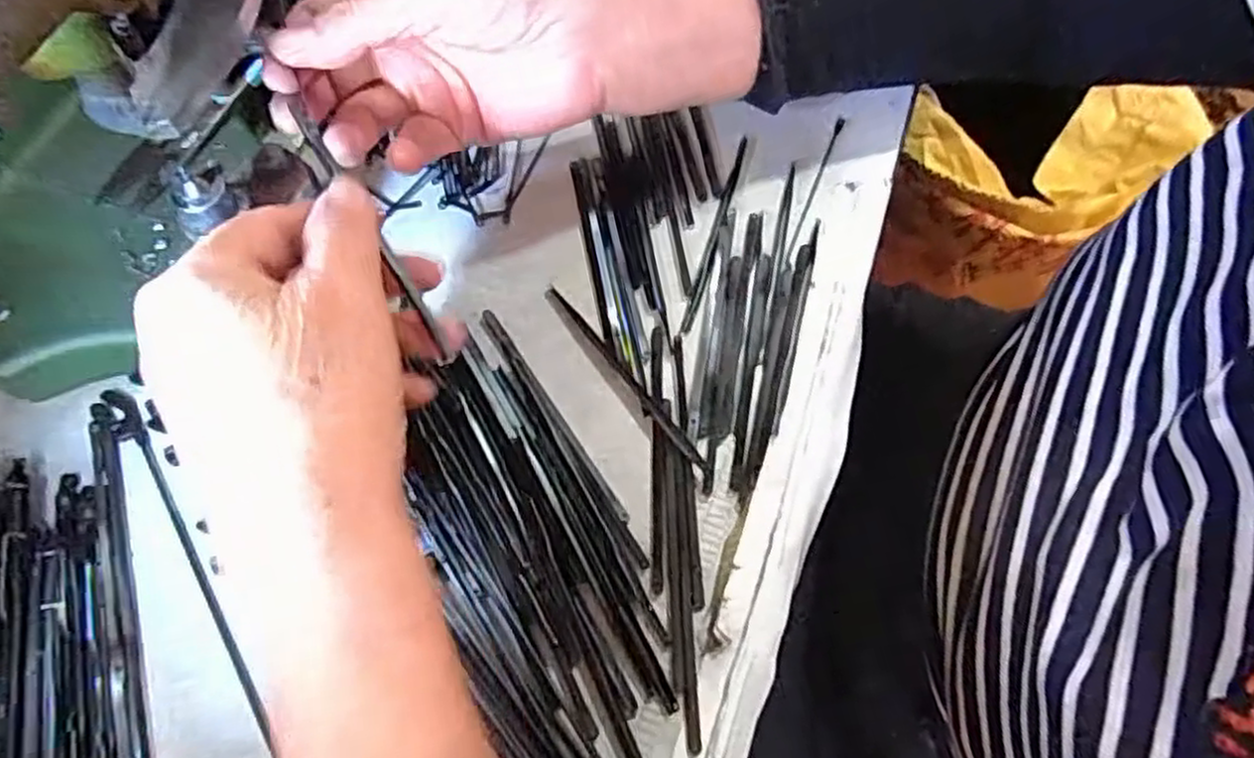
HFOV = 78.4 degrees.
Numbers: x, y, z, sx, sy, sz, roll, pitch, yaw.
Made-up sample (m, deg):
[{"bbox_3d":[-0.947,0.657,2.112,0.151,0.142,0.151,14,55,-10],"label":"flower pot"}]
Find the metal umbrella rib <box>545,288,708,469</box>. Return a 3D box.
[{"bbox_3d":[-0.002,-0.003,0.289,0.007,0.005,0.093,-36,71,-15],"label":"metal umbrella rib"}]

